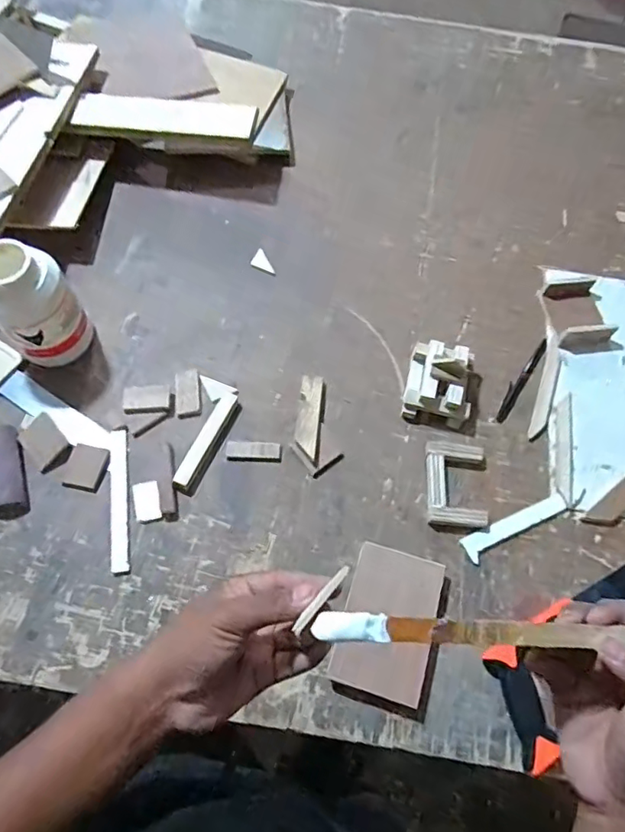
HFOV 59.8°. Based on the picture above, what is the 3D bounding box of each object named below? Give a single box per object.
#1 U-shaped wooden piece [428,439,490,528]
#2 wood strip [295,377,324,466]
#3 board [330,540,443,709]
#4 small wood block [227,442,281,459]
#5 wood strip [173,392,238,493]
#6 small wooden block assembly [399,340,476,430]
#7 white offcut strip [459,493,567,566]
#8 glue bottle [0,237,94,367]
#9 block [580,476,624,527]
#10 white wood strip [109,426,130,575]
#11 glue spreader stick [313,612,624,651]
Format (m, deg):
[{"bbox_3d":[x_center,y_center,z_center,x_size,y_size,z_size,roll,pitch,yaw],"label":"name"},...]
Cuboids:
[{"bbox_3d":[0.177,0.081,0.672,0.071,0.012,0.105,3,67,0],"label":"U-shaped wooden piece"},{"bbox_3d":[-0.003,0.005,0.696,0.031,0.019,0.114,5,67,0],"label":"wood strip"},{"bbox_3d":[0.085,0.228,0.606,0.096,0.023,0.151,16,67,5],"label":"board"},{"bbox_3d":[-0.074,0.044,0.688,0.067,0.006,0.021,2,67,-1],"label":"small wood block"},{"bbox_3d":[-0.133,0.030,0.678,0.022,0.013,0.138,23,68,8],"label":"wood strip"},{"bbox_3d":[0.166,-0.047,0.701,0.085,0.061,0.101,12,67,4],"label":"small wooden block assembly"},{"bbox_3d":[0.247,0.134,0.657,0.139,0.005,0.029,-23,69,-11],"label":"white offcut strip"},{"bbox_3d":[-0.334,-0.129,0.655,0.075,0.153,0.091,20,68,7],"label":"glue bottle"},{"bbox_3d":[0.388,0.101,0.677,0.119,0.006,0.033,-35,72,-15],"label":"block"},{"bbox_3d":[-0.233,0.100,0.654,0.021,0.007,0.176,-6,67,-4],"label":"white wood strip"},{"bbox_3d":[0.113,0.132,0.330,0.222,0.008,0.015,5,67,-7],"label":"glue spreader stick"}]

